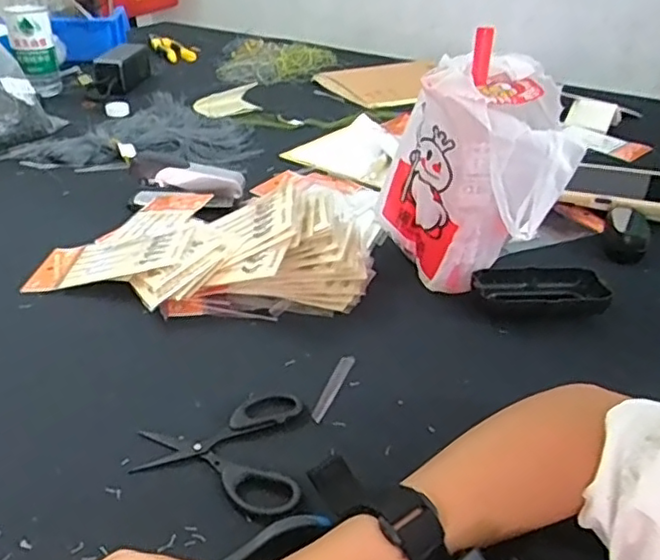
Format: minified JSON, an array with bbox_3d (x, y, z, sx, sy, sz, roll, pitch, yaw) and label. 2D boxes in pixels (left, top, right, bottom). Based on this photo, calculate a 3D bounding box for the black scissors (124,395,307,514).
[{"bbox_3d":[-0.068,0.103,0.392,0.098,0.009,0.097,1,33,-2],"label":"black scissors"}]

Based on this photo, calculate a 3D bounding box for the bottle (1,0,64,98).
[{"bbox_3d":[-0.453,-0.394,0.948,0.061,0.211,0.058,-12,36,-21],"label":"bottle"}]

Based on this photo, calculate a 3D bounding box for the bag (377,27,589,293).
[{"bbox_3d":[0.120,-0.082,0.520,0.099,0.194,0.133,-6,34,-14],"label":"bag"}]

